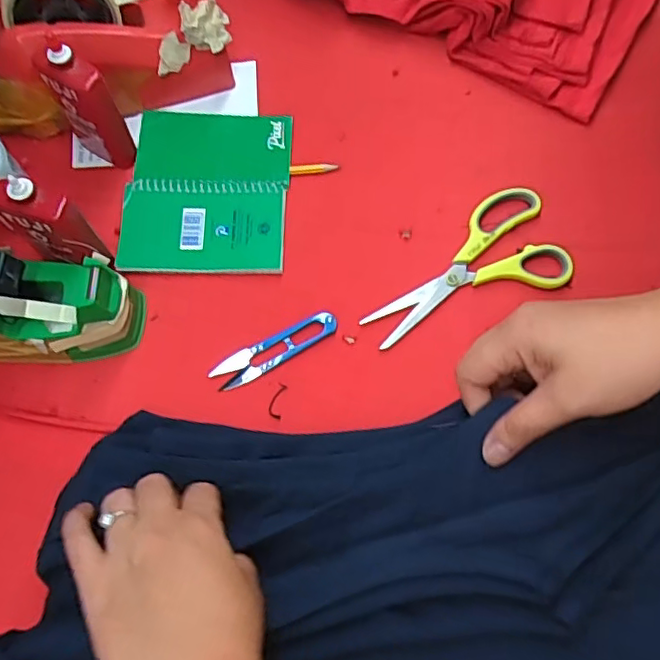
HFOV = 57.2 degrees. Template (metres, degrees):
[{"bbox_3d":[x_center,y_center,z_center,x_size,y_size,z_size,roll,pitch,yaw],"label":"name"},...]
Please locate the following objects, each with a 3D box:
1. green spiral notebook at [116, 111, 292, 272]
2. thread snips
[{"bbox_3d":[-0.104,-0.122,0.517,0.133,0.010,0.156,1,70,-1],"label":"green spiral notebook"},{"bbox_3d":[-0.043,0.014,0.472,0.104,0.006,0.025,-28,73,-11],"label":"thread snips"}]

